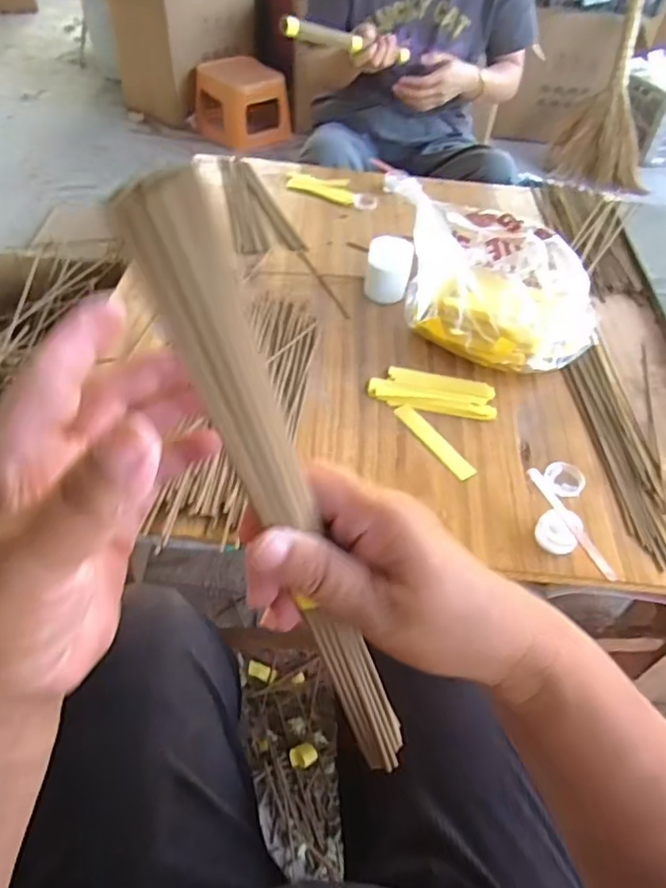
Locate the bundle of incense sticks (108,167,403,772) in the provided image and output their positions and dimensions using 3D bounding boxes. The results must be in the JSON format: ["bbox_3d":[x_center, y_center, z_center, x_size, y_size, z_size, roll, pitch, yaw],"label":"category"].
[{"bbox_3d":[-0.008,0.053,0.242,0.025,0.315,0.032,9,46,26],"label":"bundle of incense sticks"}]

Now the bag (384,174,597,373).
[{"bbox_3d":[0.207,-0.211,0.723,0.233,0.106,0.271,-9,51,-13],"label":"bag"}]

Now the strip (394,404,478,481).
[{"bbox_3d":[0.106,-0.005,0.605,0.020,0.004,0.111,-24,56,-24],"label":"strip"}]

